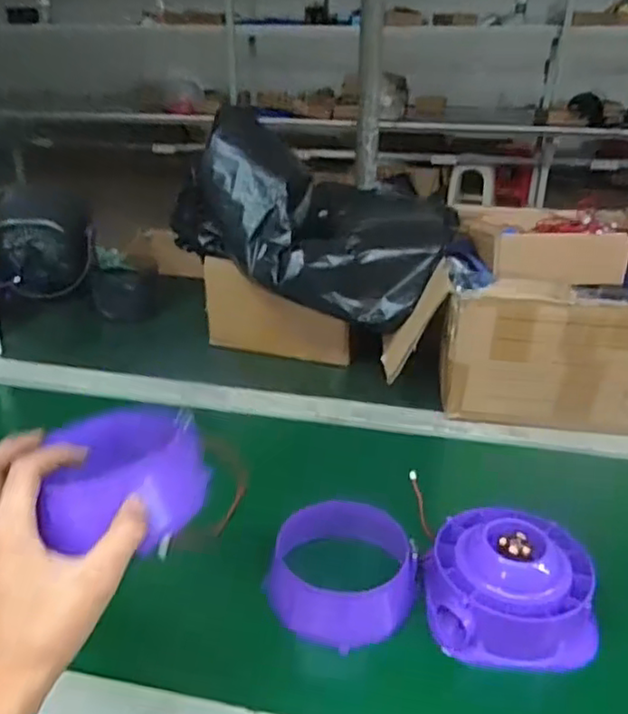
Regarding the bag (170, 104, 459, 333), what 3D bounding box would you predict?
[{"bbox_3d":[-0.026,-0.155,0.865,0.365,0.196,0.184,27,30,4],"label":"bag"}]

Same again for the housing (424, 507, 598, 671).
[{"bbox_3d":[0.166,0.187,0.556,0.134,0.076,0.125,3,26,5],"label":"housing"}]

